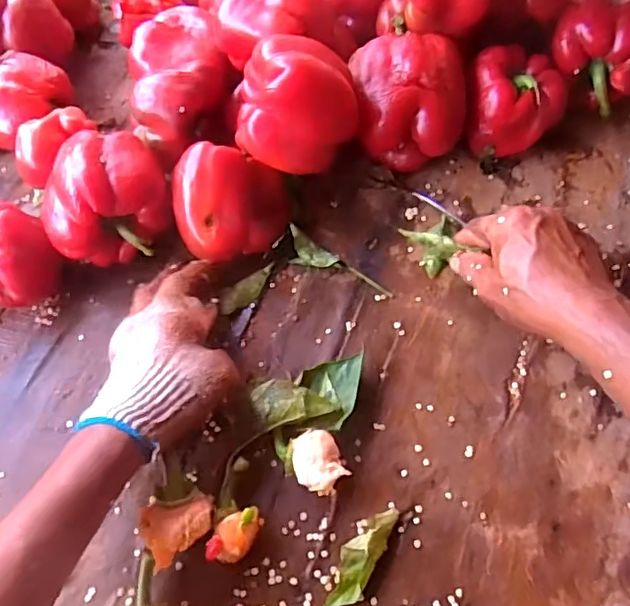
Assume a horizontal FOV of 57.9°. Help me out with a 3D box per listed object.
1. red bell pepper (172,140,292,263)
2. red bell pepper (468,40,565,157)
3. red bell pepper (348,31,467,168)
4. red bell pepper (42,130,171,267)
[{"bbox_3d":[-0.070,-0.075,0.473,0.093,0.079,0.076,4,61,5],"label":"red bell pepper"},{"bbox_3d":[0.178,-0.178,0.518,0.083,0.071,0.083,1,64,-2],"label":"red bell pepper"},{"bbox_3d":[0.083,-0.172,0.505,0.094,0.094,0.080,-4,61,1],"label":"red bell pepper"},{"bbox_3d":[-0.174,-0.089,0.469,0.101,0.071,0.090,-11,61,-3],"label":"red bell pepper"}]

